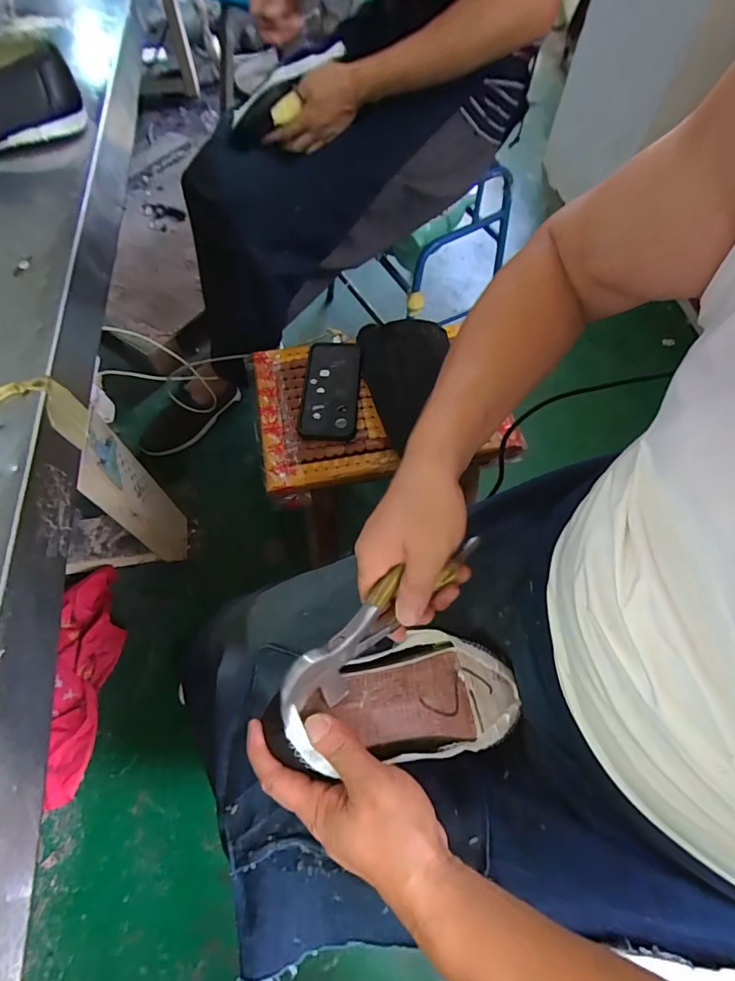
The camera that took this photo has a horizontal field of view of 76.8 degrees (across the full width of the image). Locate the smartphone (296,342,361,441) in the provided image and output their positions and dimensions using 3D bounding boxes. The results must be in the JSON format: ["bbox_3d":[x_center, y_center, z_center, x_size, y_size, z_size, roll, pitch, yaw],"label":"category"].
[{"bbox_3d":[-0.054,-0.148,0.674,0.080,0.016,0.173,2,64,1],"label":"smartphone"}]

